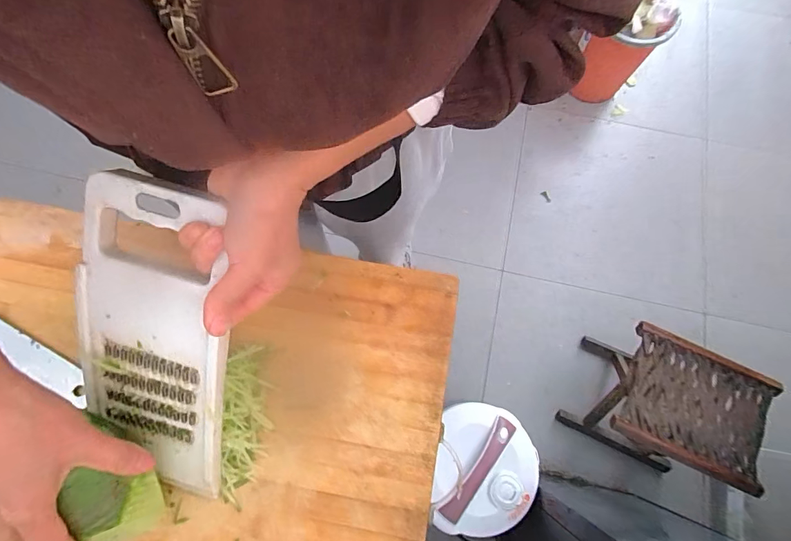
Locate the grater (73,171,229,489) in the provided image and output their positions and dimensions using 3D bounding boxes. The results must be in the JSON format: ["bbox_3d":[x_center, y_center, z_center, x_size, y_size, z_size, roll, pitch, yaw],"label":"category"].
[{"bbox_3d":[-0.172,0.063,0.289,0.108,0.020,0.249,5,109,1],"label":"grater"}]

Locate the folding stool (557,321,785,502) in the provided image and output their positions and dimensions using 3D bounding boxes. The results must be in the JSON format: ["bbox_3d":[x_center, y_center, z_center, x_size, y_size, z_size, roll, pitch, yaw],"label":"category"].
[{"bbox_3d":[0.620,0.317,0.978,0.289,0.299,0.240,25,75,6],"label":"folding stool"}]

